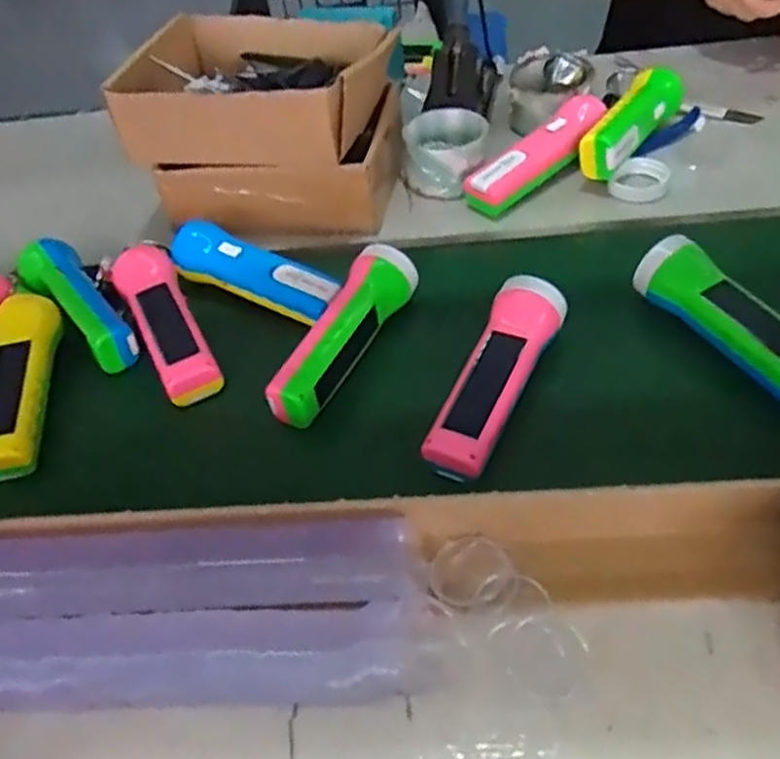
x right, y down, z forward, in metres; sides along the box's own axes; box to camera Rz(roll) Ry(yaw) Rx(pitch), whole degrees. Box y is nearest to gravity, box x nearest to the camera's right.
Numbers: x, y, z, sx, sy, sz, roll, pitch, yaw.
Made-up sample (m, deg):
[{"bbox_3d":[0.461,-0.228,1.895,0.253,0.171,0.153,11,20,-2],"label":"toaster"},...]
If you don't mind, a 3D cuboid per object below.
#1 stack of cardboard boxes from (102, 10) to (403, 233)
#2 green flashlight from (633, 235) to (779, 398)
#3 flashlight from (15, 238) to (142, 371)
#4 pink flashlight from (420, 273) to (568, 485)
[{"bbox_3d":[-0.110,-0.256,0.707,0.226,0.137,0.204,5,50,9],"label":"stack of cardboard boxes"},{"bbox_3d":[0.246,-0.037,0.530,0.045,0.056,0.157,-27,53,-17],"label":"green flashlight"},{"bbox_3d":[-0.265,-0.065,0.622,0.051,0.037,0.153,-31,54,-20],"label":"flashlight"},{"bbox_3d":[0.076,-0.001,0.526,0.045,0.047,0.162,20,54,20],"label":"pink flashlight"}]

